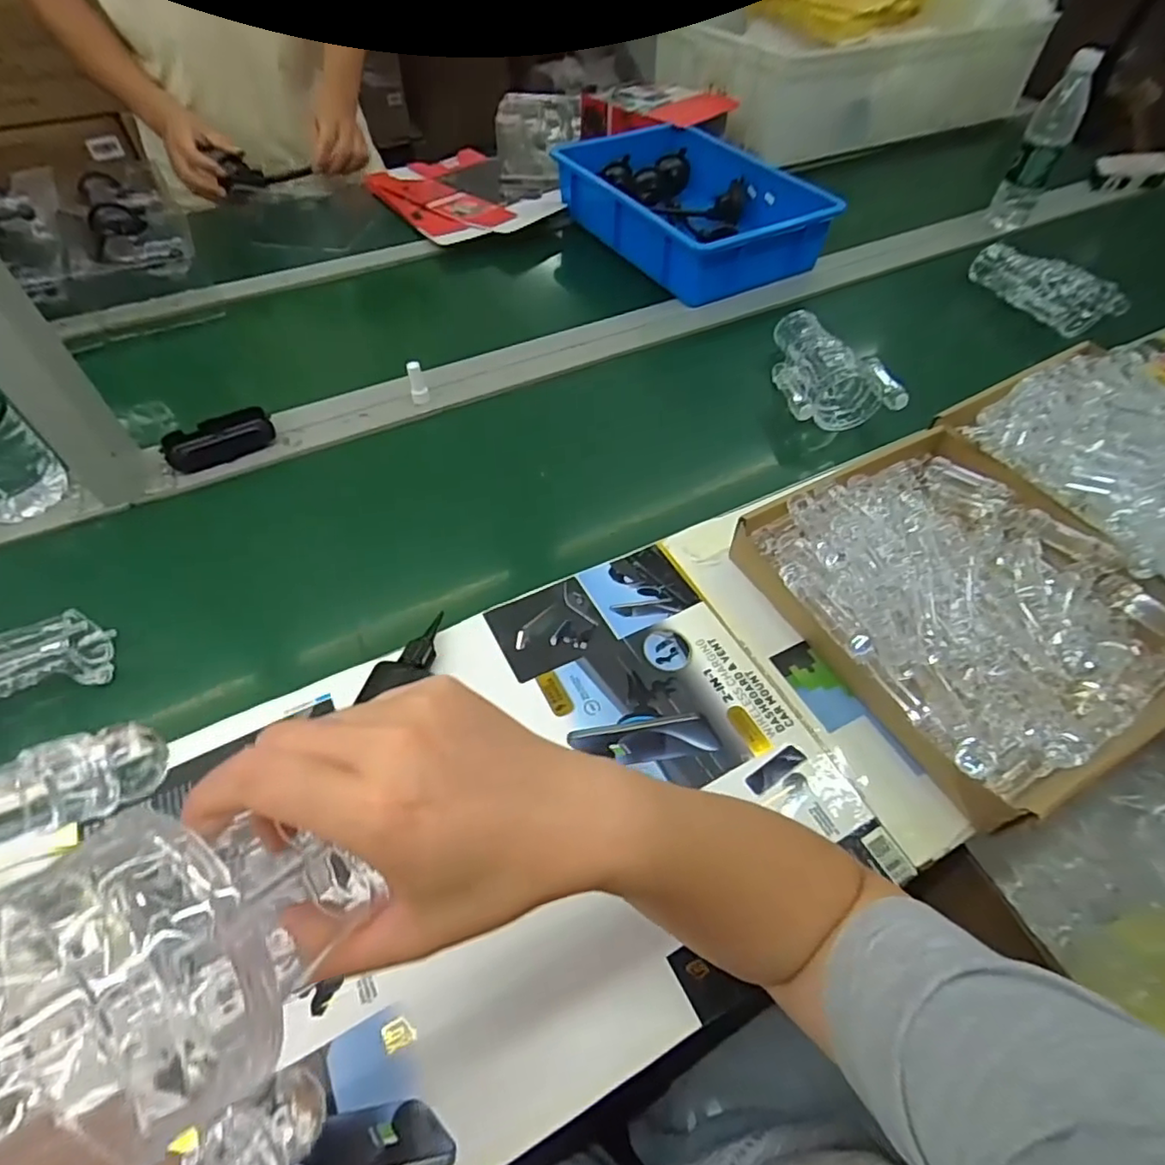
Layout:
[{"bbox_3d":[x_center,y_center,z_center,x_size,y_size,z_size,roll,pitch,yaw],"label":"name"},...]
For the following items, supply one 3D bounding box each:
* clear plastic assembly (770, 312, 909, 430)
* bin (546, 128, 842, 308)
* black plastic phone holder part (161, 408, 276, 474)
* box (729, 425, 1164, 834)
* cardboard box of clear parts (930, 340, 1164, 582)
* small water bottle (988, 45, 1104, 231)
[{"bbox_3d":[0.294,-0.269,0.749,0.121,0.057,0.193,-3,53,-4],"label":"clear plastic assembly"},{"bbox_3d":[0.169,-0.601,0.967,0.277,0.083,0.390,-25,57,-19],"label":"bin"},{"bbox_3d":[-0.400,-0.159,0.672,0.106,0.028,0.056,-26,57,-19],"label":"black plastic phone holder part"},{"bbox_3d":[0.328,0.008,0.522,0.285,0.074,0.303,-24,57,-18],"label":"box"},{"bbox_3d":[0.571,-0.117,0.600,0.284,0.057,0.326,-21,56,-16],"label":"cardboard box of clear parts"},{"bbox_3d":[0.764,-0.718,1.014,0.068,0.239,0.064,27,57,18],"label":"small water bottle"}]

